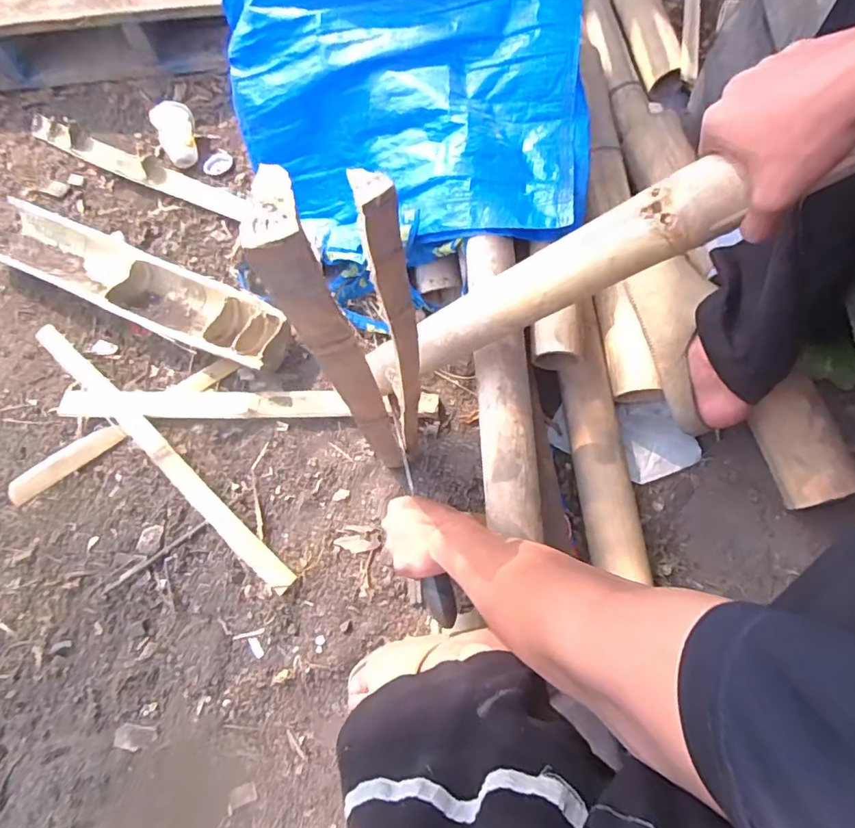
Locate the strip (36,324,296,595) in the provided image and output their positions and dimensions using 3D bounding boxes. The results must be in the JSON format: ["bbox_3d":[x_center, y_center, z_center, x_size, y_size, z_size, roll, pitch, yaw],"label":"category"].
[{"bbox_3d":[-0.367,0.049,0.721,0.517,0.018,0.033,42,78,11],"label":"strip"}]

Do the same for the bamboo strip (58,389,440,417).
[{"bbox_3d":[-0.249,-0.016,0.743,0.526,0.014,0.040,0,69,3],"label":"bamboo strip"}]

